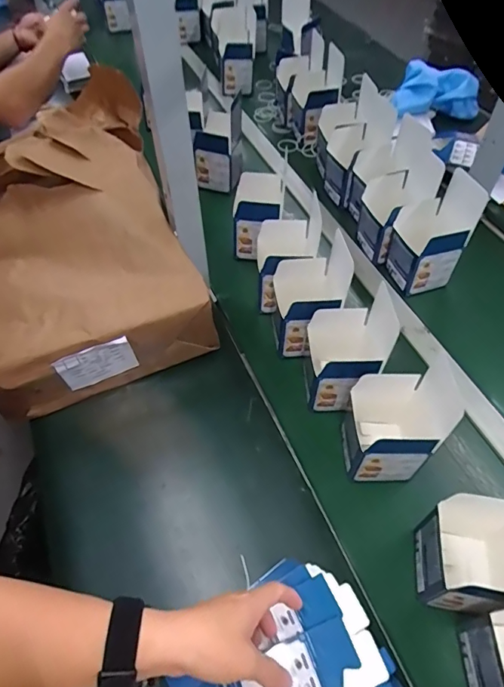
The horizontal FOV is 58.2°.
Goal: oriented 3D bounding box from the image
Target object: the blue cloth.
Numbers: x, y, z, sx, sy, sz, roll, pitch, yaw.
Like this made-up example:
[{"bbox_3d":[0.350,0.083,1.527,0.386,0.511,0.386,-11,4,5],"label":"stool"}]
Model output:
[{"bbox_3d":[0.408,-0.566,1.011,0.195,0.110,0.032,-2,12,-5],"label":"blue cloth"}]

